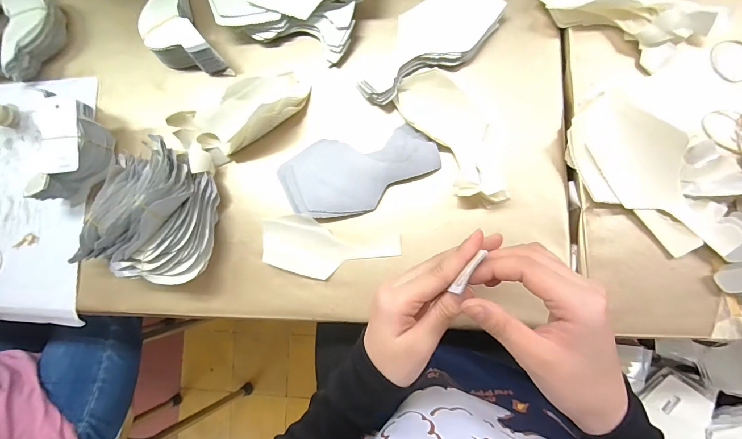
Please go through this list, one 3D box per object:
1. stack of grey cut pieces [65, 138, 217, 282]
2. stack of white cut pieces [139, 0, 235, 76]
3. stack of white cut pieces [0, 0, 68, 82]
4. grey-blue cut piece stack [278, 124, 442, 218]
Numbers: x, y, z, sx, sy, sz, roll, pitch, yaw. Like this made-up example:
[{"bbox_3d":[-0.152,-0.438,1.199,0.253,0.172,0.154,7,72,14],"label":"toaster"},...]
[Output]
[{"bbox_3d":[-0.298,-0.014,0.477,0.175,0.084,0.188,13,87,13],"label":"stack of grey cut pieces"},{"bbox_3d":[-0.283,-0.271,0.518,0.084,0.056,0.157,-29,79,7],"label":"stack of white cut pieces"},{"bbox_3d":[-0.558,-0.299,0.574,0.102,0.057,0.140,31,90,12],"label":"stack of white cut pieces"},{"bbox_3d":[-0.017,-0.059,0.446,0.198,0.013,0.096,-10,87,9],"label":"grey-blue cut piece stack"}]

